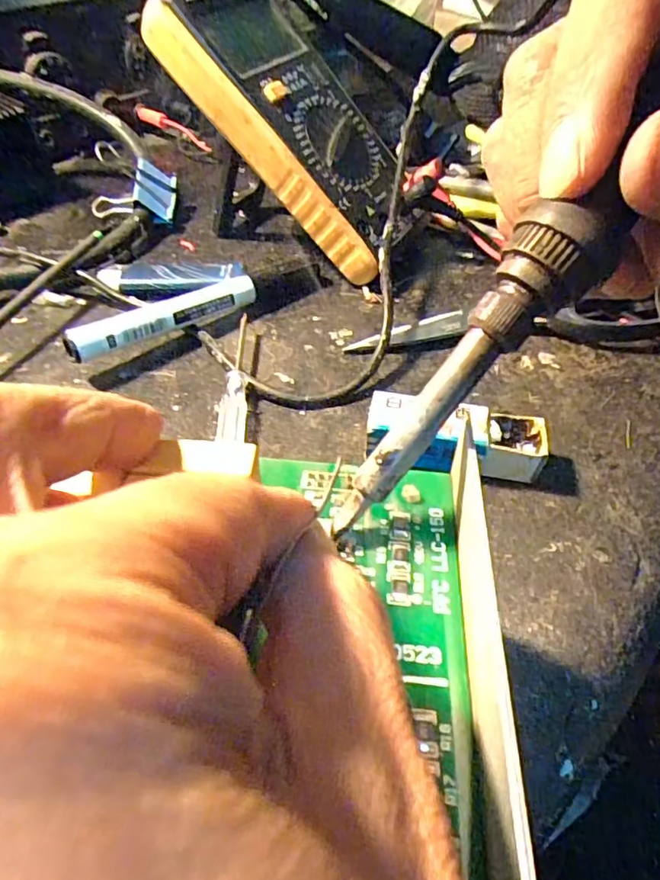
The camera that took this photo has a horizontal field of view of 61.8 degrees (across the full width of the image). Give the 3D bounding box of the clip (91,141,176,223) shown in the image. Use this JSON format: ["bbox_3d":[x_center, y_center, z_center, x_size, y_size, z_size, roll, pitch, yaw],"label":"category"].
[{"bbox_3d":[-0.131,-0.164,0.362,0.058,0.038,0.049,-2,47,-3],"label":"clip"}]

